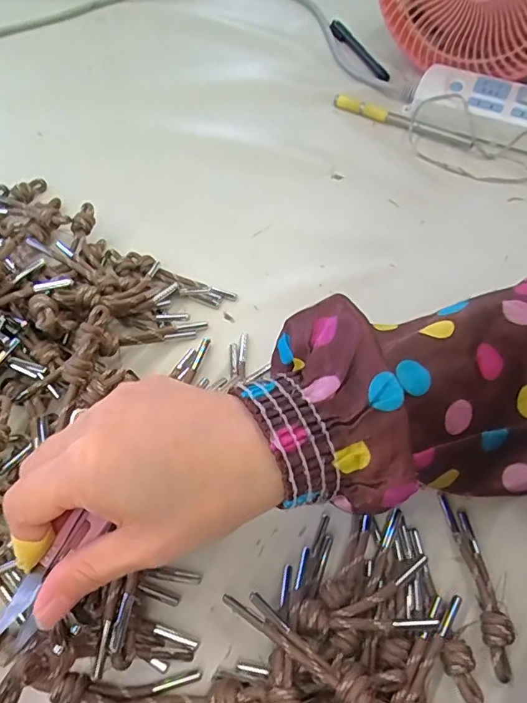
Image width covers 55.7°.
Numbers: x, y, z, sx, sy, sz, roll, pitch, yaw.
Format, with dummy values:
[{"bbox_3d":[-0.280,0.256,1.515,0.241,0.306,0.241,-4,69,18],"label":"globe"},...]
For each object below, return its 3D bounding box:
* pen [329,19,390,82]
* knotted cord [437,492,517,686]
[{"bbox_3d":[0.112,-0.368,0.603,0.015,0.013,0.150,-17,59,-12],"label":"pen"},{"bbox_3d":[0.119,0.124,0.274,0.015,0.016,0.092,-4,60,-4],"label":"knotted cord"}]

